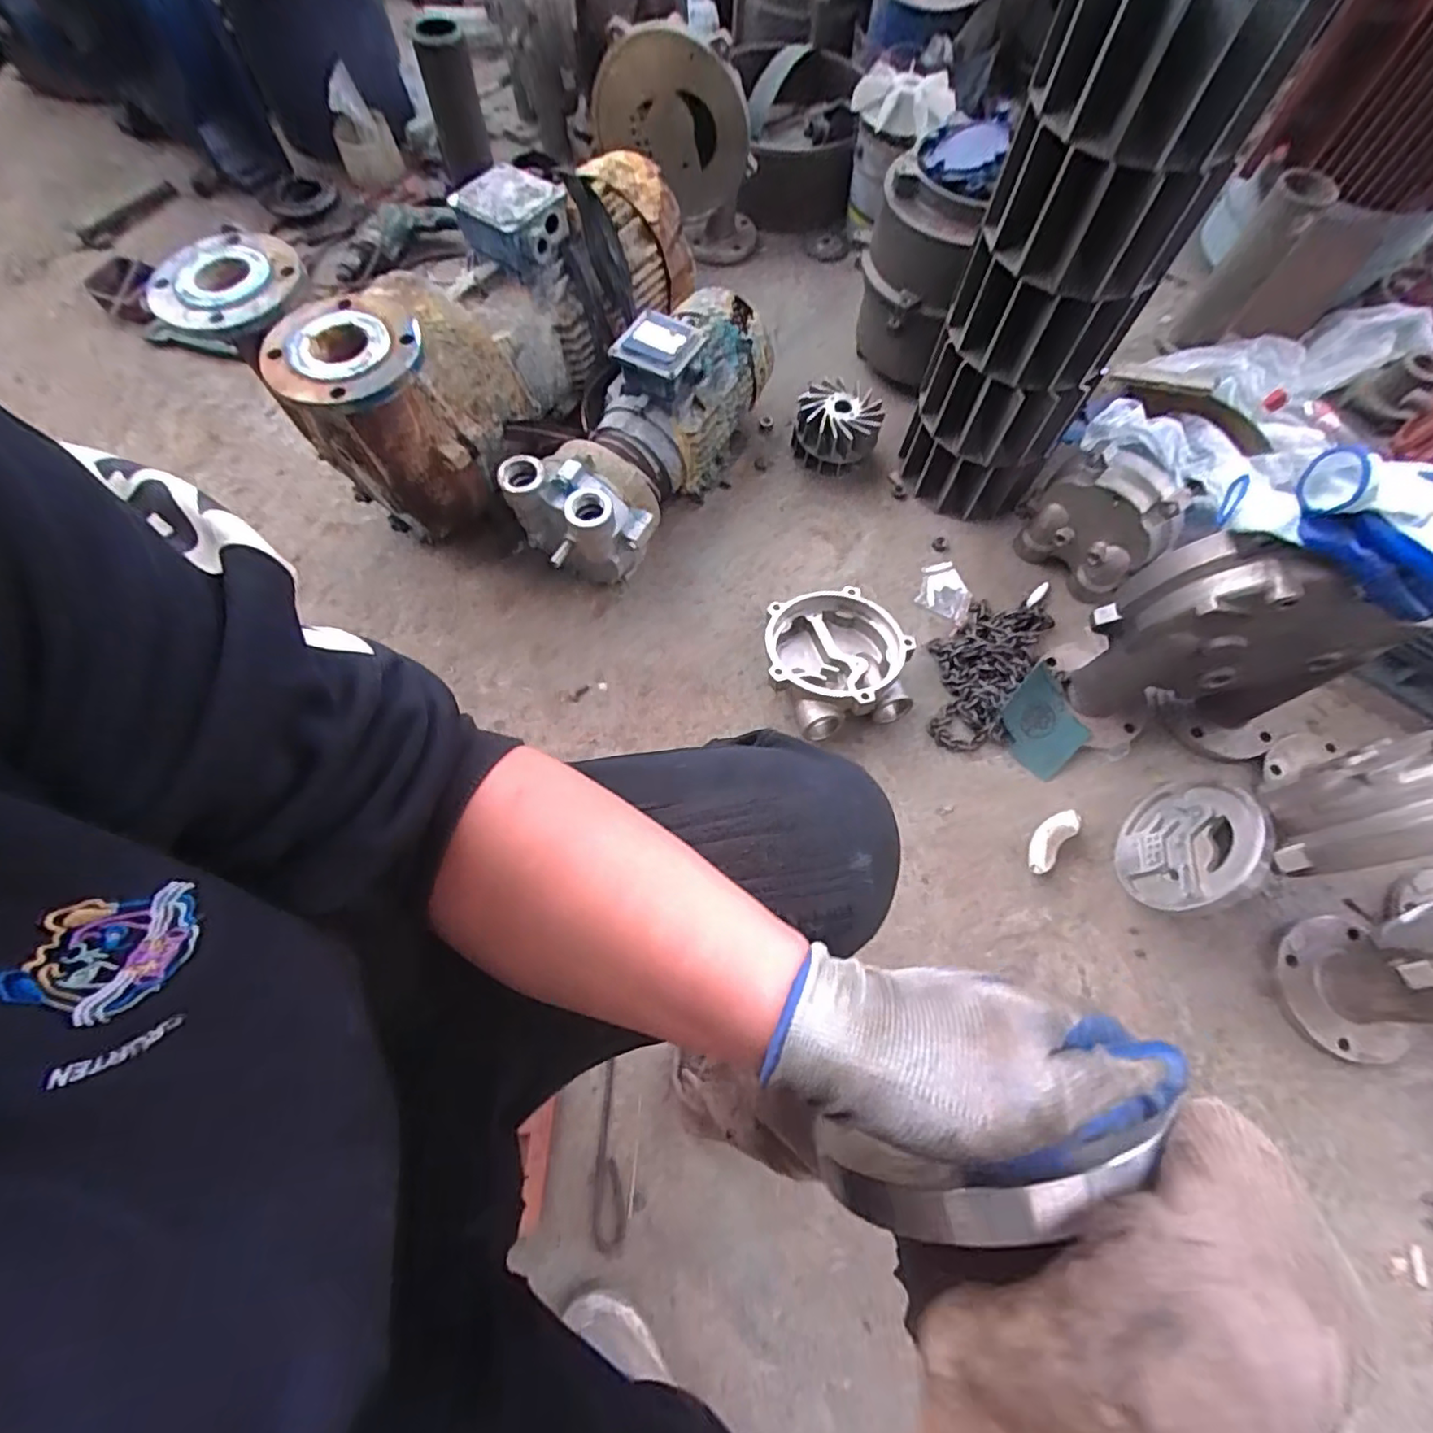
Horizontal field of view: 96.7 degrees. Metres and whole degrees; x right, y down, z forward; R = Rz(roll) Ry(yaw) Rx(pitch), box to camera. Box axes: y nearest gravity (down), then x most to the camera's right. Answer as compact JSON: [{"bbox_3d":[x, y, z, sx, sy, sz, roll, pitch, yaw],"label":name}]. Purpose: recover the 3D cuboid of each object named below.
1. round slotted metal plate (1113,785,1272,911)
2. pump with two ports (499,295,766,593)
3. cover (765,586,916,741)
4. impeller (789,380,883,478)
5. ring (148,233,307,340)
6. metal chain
[{"bbox_3d":[0.592,0.165,0.807,0.018,0.170,0.165,31,88,-13],"label":"round slotted metal plate"},{"bbox_3d":[-0.102,-0.436,0.988,0.186,0.249,0.516,26,69,8],"label":"pump with two ports"},{"bbox_3d":[0.177,-0.085,0.942,0.199,0.099,0.214,-18,69,-10],"label":"cover"},{"bbox_3d":[0.202,-0.484,1.084,0.142,0.095,0.144,1,67,-2],"label":"impeller"},{"bbox_3d":[-0.557,-0.502,0.736,0.181,0.030,0.142,-5,68,-2],"label":"ring"},{"bbox_3d":[0.427,-0.067,0.969,0.194,0.038,0.251,7,67,1],"label":"metal chain"}]

